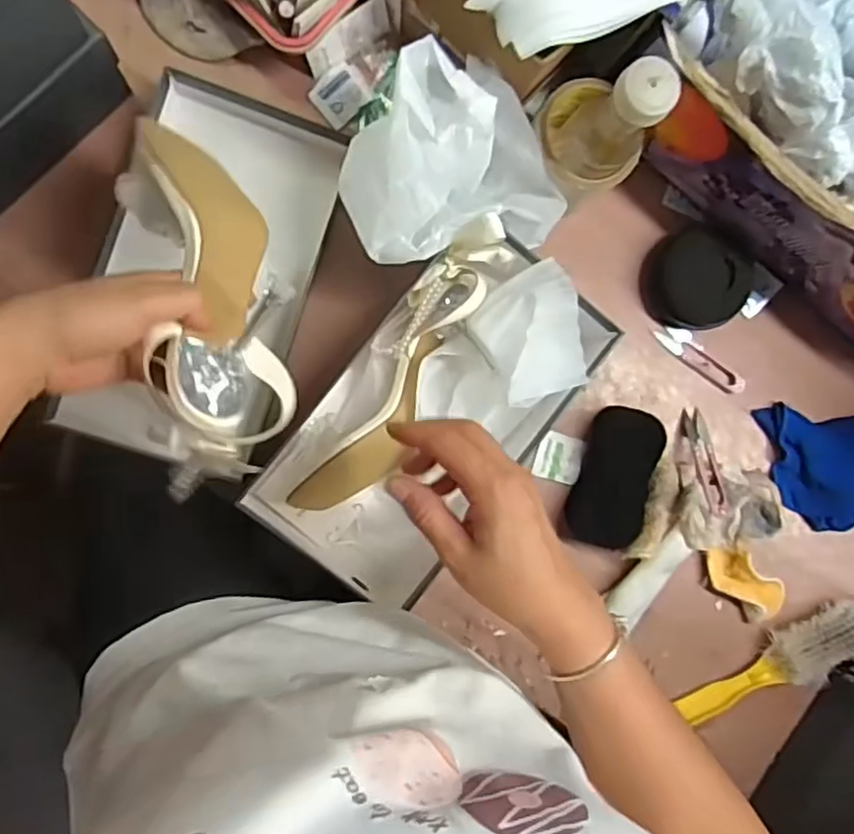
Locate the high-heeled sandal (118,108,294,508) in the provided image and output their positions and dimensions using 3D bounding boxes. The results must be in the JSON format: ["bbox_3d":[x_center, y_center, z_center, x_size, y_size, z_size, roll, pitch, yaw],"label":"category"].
[{"bbox_3d":[-0.141,-0.077,0.439,0.089,0.078,0.236,-6,85,-9],"label":"high-heeled sandal"}]

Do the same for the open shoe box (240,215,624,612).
[{"bbox_3d":[0.006,0.007,0.568,0.170,0.087,0.307,39,102,-8],"label":"open shoe box"}]

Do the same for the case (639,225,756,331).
[{"bbox_3d":[0.252,-0.126,0.640,0.087,0.043,0.085,0,91,-9],"label":"case"}]

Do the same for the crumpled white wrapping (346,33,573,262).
[{"bbox_3d":[0.019,-0.193,0.530,0.175,0.121,0.151,-21,94,-8],"label":"crumpled white wrapping"}]

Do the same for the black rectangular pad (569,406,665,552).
[{"bbox_3d":[0.176,0.055,0.640,0.065,0.013,0.127,17,88,22],"label":"black rectangular pad"}]

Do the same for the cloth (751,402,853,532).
[{"bbox_3d":[0.409,0.049,0.672,0.163,0.024,0.118,-2,91,-9],"label":"cloth"}]

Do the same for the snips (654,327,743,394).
[{"bbox_3d":[0.265,-0.055,0.662,0.095,0.015,0.023,36,86,-8],"label":"snips"}]

